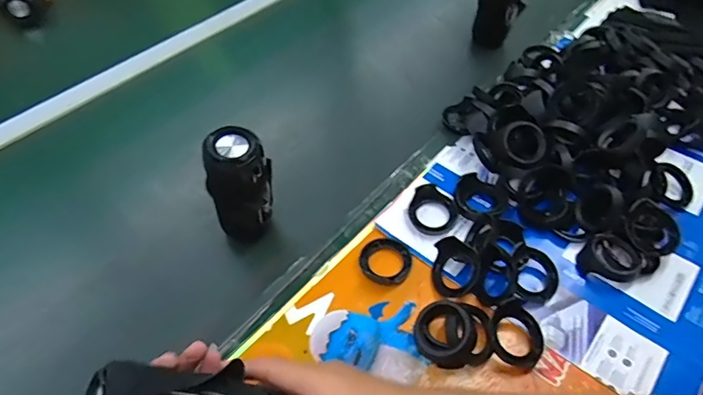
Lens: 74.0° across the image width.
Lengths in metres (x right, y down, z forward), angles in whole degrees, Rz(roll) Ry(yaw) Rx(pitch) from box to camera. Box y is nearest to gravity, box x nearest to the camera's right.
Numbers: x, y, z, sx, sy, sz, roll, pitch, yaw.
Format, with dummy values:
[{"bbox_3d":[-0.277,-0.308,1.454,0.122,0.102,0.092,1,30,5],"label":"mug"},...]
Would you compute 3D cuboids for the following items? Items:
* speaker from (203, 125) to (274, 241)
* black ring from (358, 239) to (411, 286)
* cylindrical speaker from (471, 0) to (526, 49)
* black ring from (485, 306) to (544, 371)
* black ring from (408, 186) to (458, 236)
[{"bbox_3d":[-0.127,-0.009,0.544,0.057,0.138,0.068,19,53,17],"label":"speaker"},{"bbox_3d":[0.039,0.073,0.545,0.059,0.017,0.064,-1,50,1],"label":"black ring"},{"bbox_3d":[0.255,-0.335,0.799,0.063,0.141,0.061,0,50,0],"label":"cylindrical speaker"},{"bbox_3d":[0.169,0.142,0.481,0.060,0.011,0.058,5,63,-9],"label":"black ring"},{"bbox_3d":[0.102,0.016,0.588,0.057,0.024,0.065,8,51,9],"label":"black ring"}]

